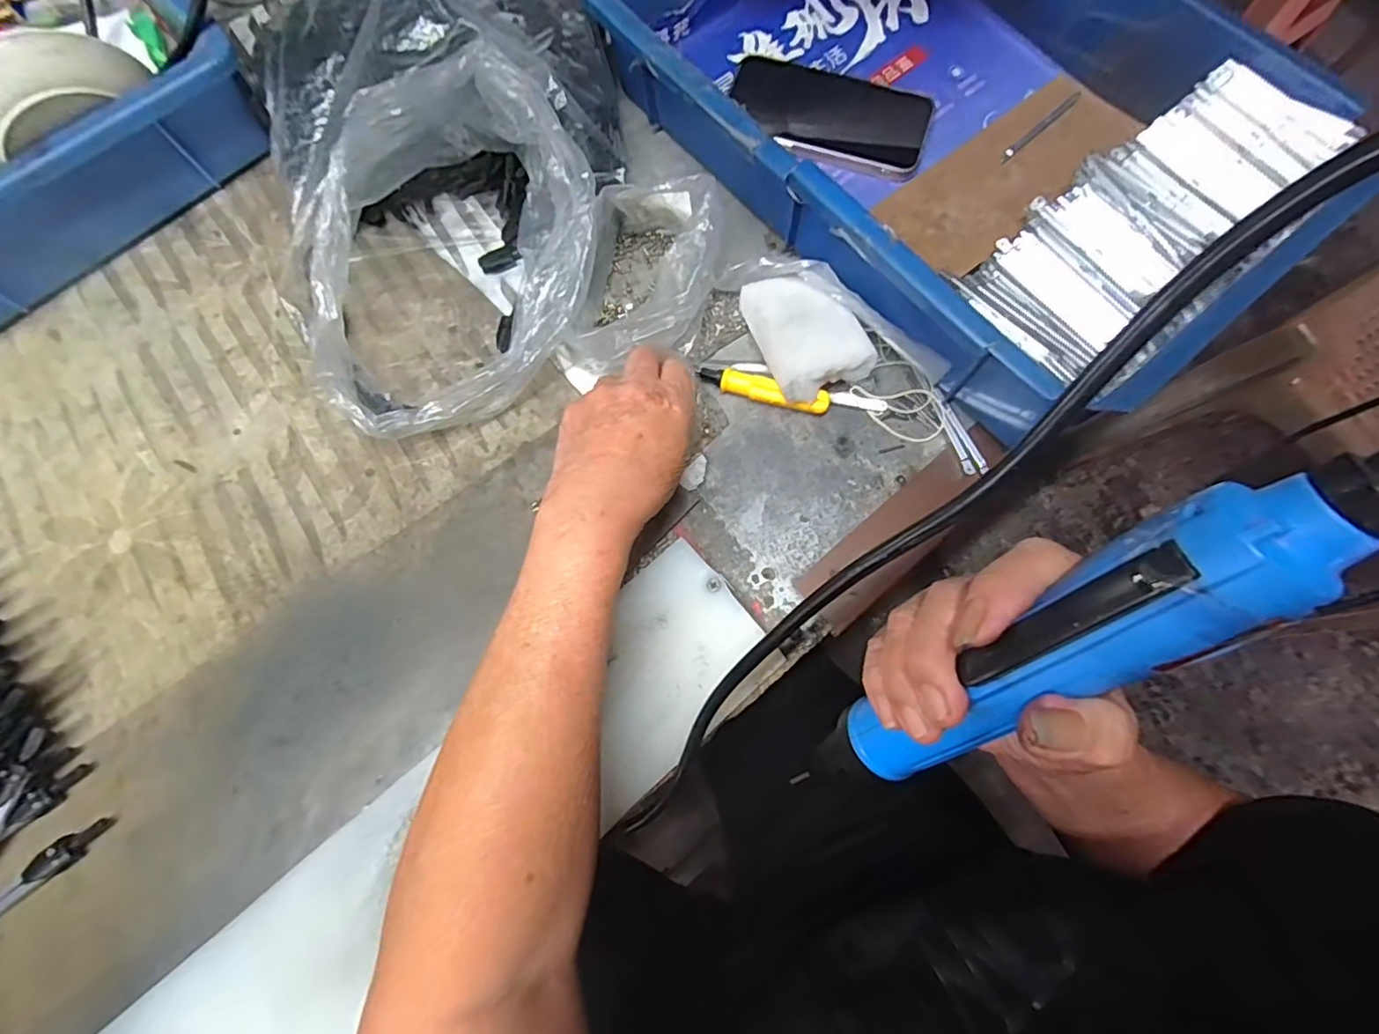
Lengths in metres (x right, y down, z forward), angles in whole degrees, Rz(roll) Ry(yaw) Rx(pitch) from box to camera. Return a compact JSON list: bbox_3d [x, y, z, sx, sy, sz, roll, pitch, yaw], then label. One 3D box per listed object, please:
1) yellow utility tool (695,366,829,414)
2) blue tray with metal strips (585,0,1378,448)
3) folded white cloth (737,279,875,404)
[{"bbox_3d":[0.047,-0.081,0.368,0.084,0.015,0.016,18,76,5],"label":"yellow utility tool"},{"bbox_3d":[0.166,-0.274,0.389,0.283,0.106,0.432,-40,79,-10],"label":"blue tray with metal strips"},{"bbox_3d":[0.074,-0.116,0.364,0.061,0.017,0.081,-18,76,-5],"label":"folded white cloth"}]

